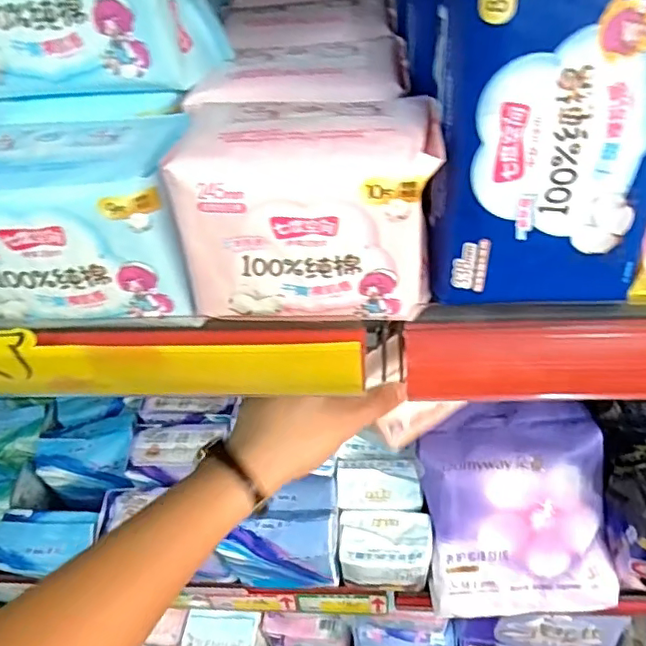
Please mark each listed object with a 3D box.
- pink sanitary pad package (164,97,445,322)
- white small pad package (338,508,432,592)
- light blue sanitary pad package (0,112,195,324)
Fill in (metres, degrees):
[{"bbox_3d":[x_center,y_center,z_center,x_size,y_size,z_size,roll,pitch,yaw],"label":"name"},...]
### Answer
[{"bbox_3d":[-0.006,-0.048,0.253,0.105,0.080,0.053,-2,48,5],"label":"pink sanitary pad package"},{"bbox_3d":[0.058,0.213,0.524,0.079,0.078,0.051,1,48,8],"label":"white small pad package"},{"bbox_3d":[-0.122,-0.052,0.274,0.122,0.072,0.071,1,48,7],"label":"light blue sanitary pad package"}]

